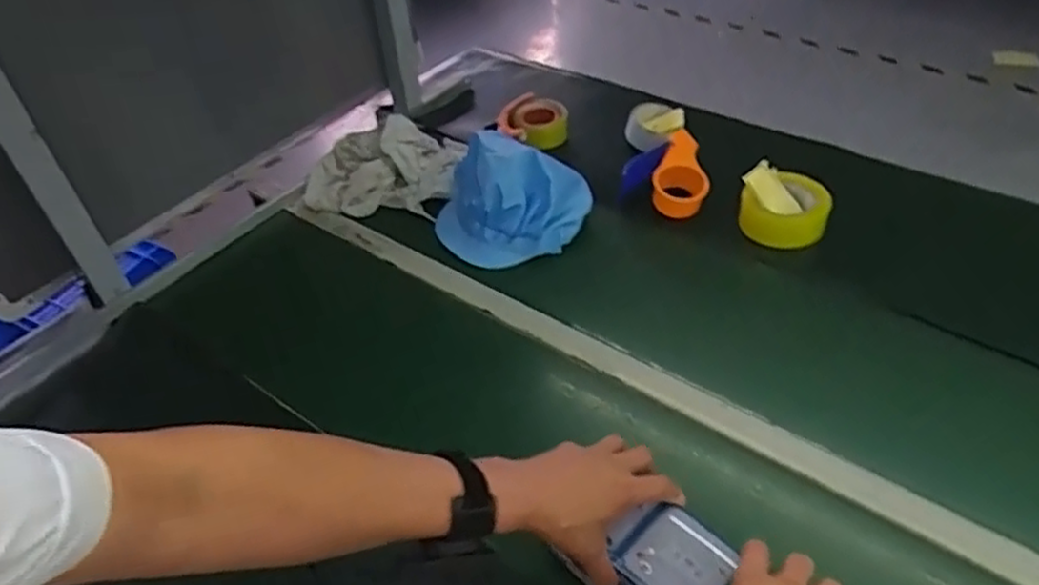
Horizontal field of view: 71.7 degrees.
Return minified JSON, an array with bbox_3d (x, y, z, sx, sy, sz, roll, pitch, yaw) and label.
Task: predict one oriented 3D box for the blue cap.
[{"bbox_3d":[-0.015,-0.145,1.077,0.228,0.116,0.199,5,45,13],"label":"blue cap"}]

